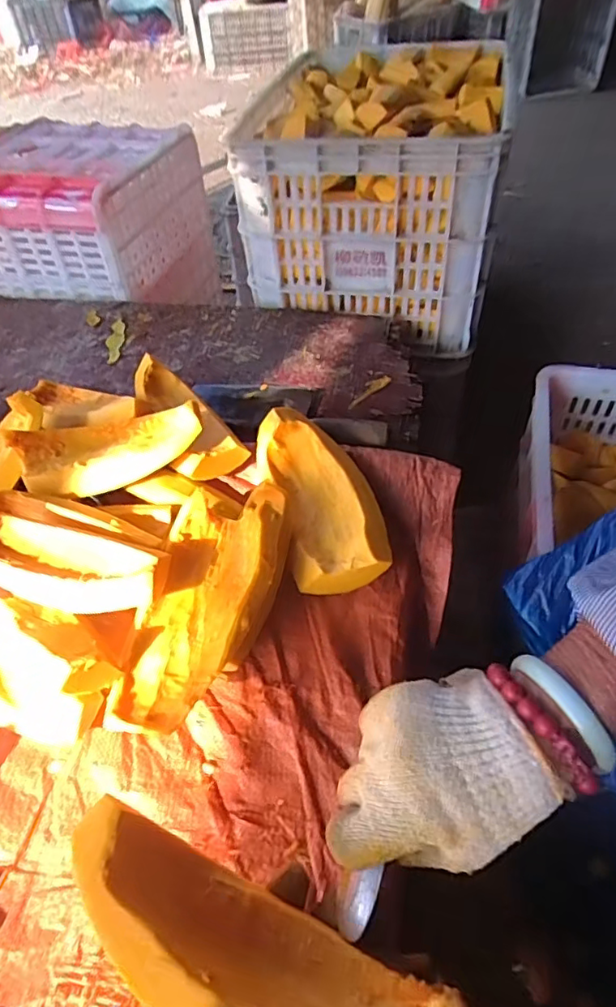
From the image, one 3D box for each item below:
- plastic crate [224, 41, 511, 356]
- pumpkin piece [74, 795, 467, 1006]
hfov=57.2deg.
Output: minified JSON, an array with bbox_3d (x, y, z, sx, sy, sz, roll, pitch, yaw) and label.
[{"bbox_3d":[0.111,-0.509,0.891,0.345,0.248,0.472,8,50,9],"label":"plastic crate"},{"bbox_3d":[-0.028,0.218,0.270,0.193,0.042,0.062,26,54,4],"label":"pumpkin piece"}]

